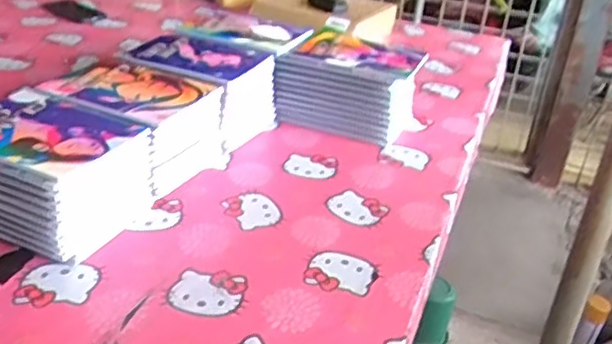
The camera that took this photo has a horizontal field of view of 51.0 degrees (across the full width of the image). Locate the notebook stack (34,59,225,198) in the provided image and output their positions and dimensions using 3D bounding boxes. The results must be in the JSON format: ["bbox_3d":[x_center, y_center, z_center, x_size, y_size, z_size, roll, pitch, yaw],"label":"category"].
[{"bbox_3d":[-0.234,-0.065,0.890,0.193,0.121,0.174,16,31,21],"label":"notebook stack"}]

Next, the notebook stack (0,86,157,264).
[{"bbox_3d":[-0.308,0.003,0.760,0.190,0.118,0.159,15,31,20],"label":"notebook stack"}]

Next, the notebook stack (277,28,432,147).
[{"bbox_3d":[0.076,-0.141,1.056,0.214,0.119,0.157,13,30,17],"label":"notebook stack"}]

